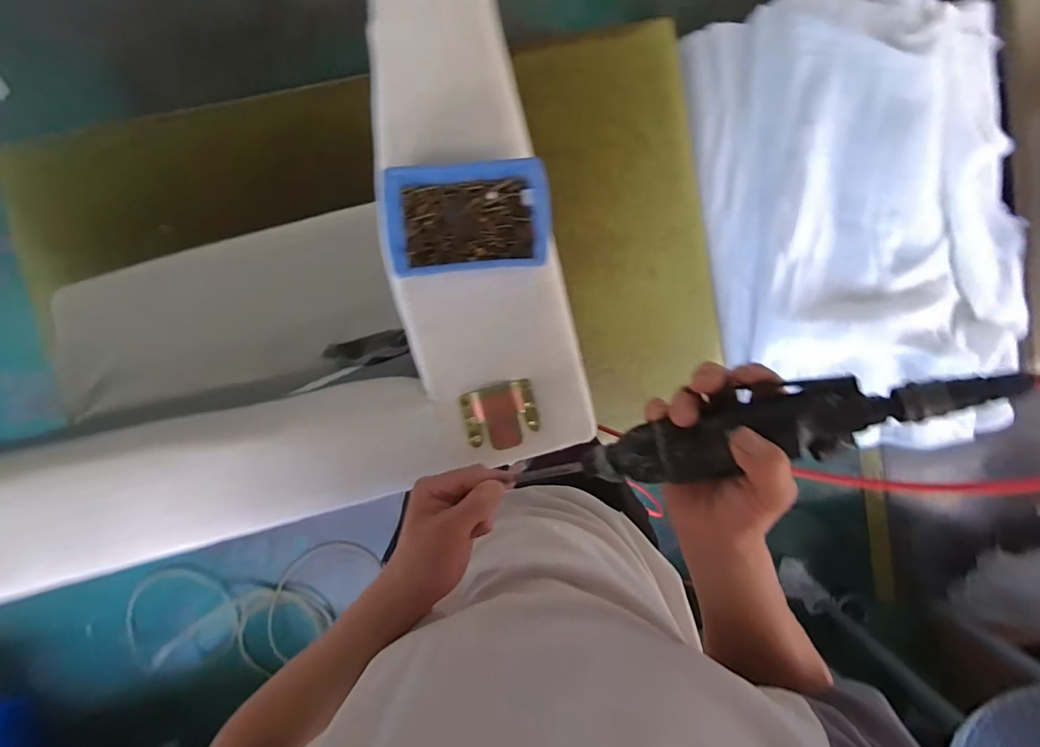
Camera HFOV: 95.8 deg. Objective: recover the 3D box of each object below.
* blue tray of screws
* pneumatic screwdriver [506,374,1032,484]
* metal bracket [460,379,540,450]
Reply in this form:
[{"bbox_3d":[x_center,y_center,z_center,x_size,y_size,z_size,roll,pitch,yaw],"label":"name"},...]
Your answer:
[{"bbox_3d":[-0.045,-0.141,0.432,0.144,0.040,0.089,-5,95,0],"label":"blue tray of screws"},{"bbox_3d":[0.149,0.042,0.319,0.301,0.037,0.050,-16,95,17],"label":"pneumatic screwdriver"},{"bbox_3d":[-0.019,0.045,0.485,0.074,0.011,0.065,-13,95,0],"label":"metal bracket"}]

